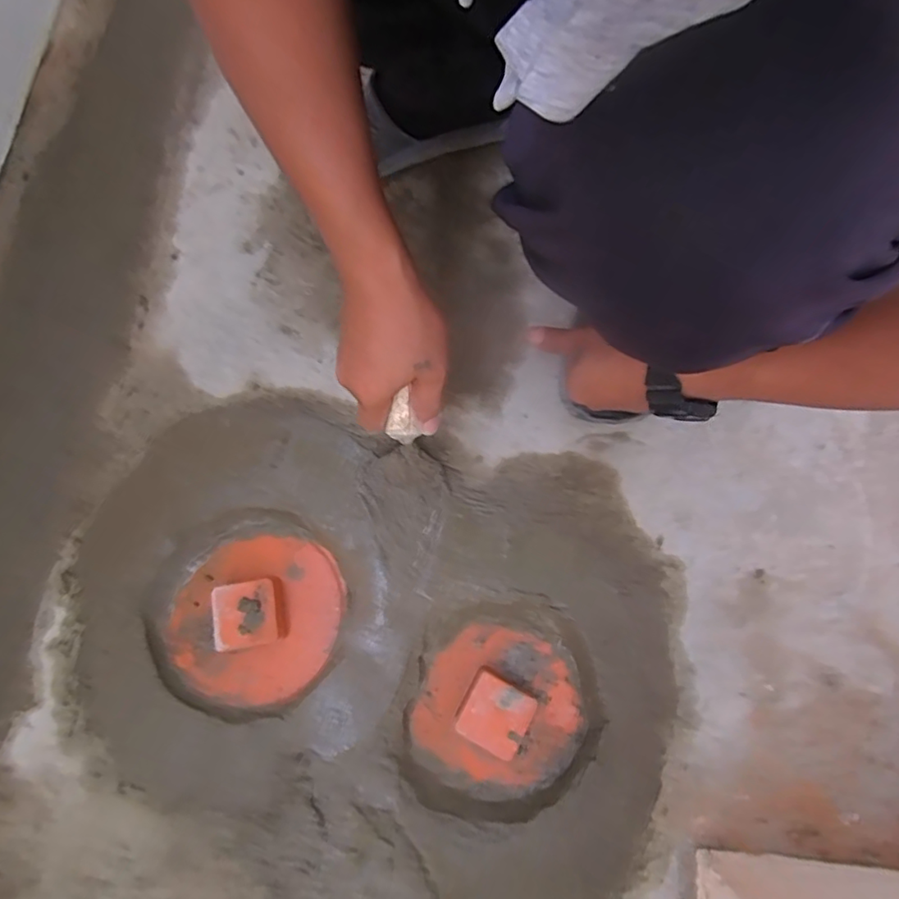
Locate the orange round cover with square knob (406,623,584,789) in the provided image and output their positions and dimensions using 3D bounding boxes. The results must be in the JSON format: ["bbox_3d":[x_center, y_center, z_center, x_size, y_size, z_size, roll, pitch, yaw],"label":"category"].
[{"bbox_3d":[0.048,0.232,0.501,0.144,0.025,0.132,0,78,0],"label":"orange round cover with square knob"}]

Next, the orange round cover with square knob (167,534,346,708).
[{"bbox_3d":[-0.182,0.155,0.513,0.152,0.031,0.148,0,78,0],"label":"orange round cover with square knob"}]

